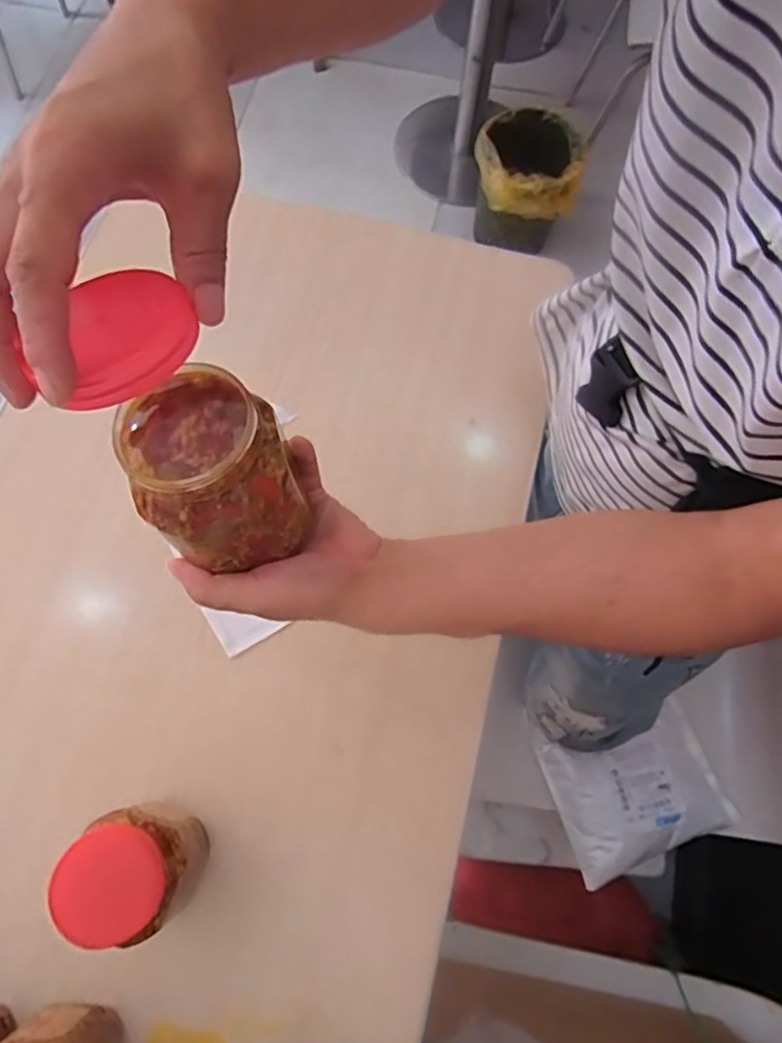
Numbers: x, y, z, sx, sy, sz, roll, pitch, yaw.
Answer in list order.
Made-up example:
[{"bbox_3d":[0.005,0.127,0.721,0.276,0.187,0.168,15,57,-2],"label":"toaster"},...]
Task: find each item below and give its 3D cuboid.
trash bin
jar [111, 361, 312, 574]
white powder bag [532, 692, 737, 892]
[{"bbox_3d":[0.314,-0.801,1.496,0.246,0.213,0.250,7,71,1],"label":"trash bin"},{"bbox_3d":[-0.090,-0.024,0.324,0.074,0.084,0.072,0,71,-1],"label":"jar"},{"bbox_3d":[0.324,0.349,0.824,0.217,0.027,0.166,-17,73,-7],"label":"white powder bag"}]

